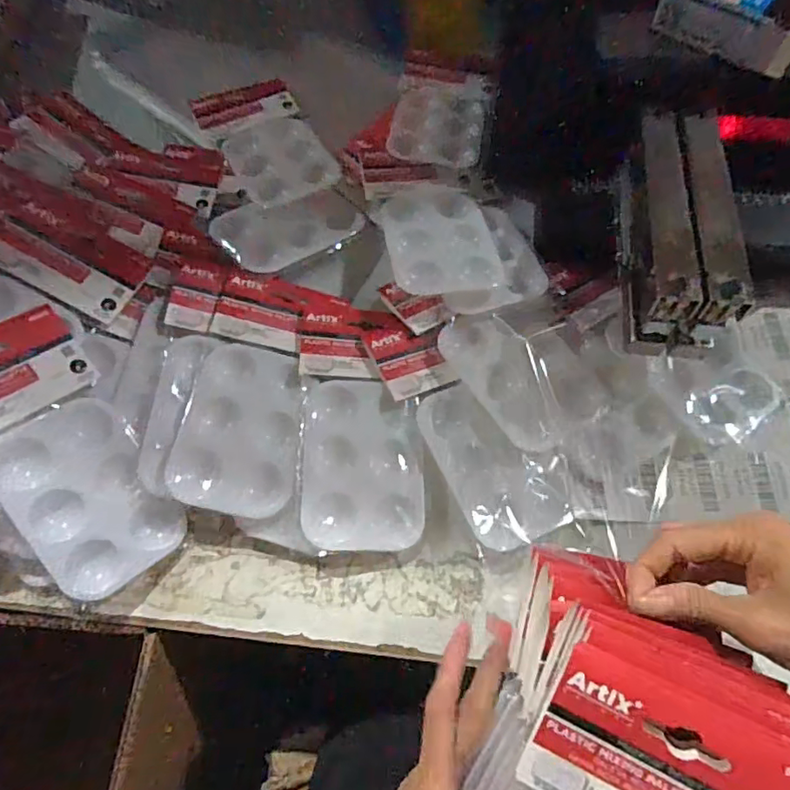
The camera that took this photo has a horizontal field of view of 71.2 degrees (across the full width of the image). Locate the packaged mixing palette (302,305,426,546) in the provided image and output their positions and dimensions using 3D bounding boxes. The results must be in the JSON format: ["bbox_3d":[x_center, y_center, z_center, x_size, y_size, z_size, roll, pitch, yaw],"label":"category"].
[{"bbox_3d":[-0.026,0.017,0.408,0.086,0.013,0.189,-5,66,1],"label":"packaged mixing palette"}]

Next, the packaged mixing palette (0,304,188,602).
[{"bbox_3d":[-0.225,0.040,0.371,0.093,0.009,0.191,-37,95,-33],"label":"packaged mixing palette"}]

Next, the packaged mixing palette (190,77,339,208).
[{"bbox_3d":[-0.124,-0.246,0.536,0.096,0.009,0.174,-26,64,-11],"label":"packaged mixing palette"}]

